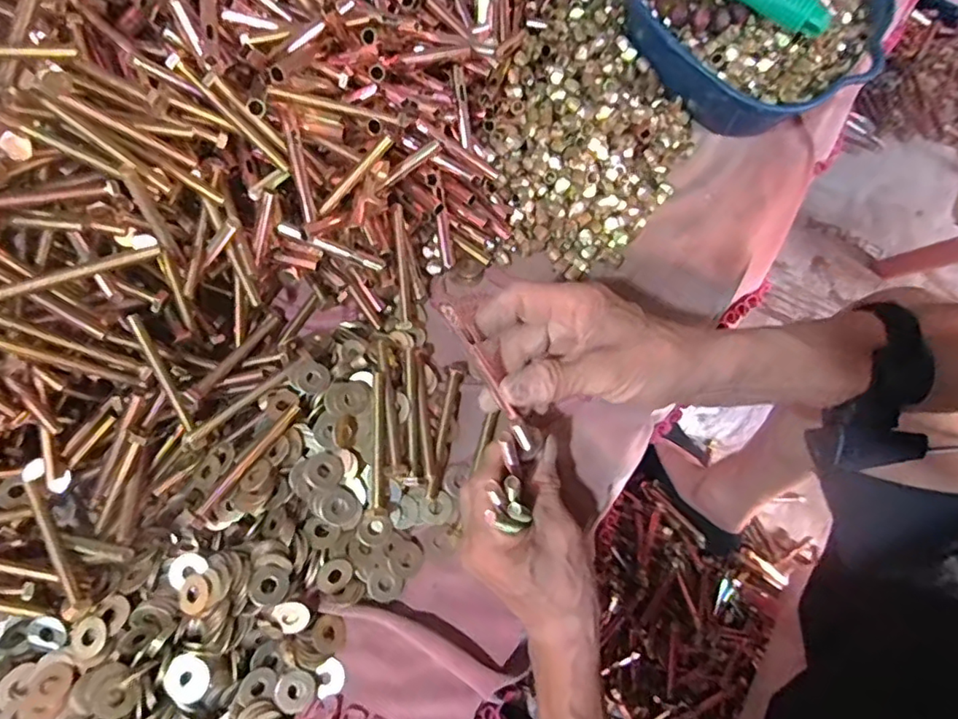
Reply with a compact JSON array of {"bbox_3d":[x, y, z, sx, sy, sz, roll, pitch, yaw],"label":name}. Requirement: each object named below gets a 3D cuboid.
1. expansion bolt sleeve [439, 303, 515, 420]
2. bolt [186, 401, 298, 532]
[{"bbox_3d":[0.000,0.001,0.348,0.009,0.012,0.083,-35,109,-12],"label":"expansion bolt sleeve"},{"bbox_3d":[-0.167,0.075,0.413,0.013,0.011,0.106,38,74,13],"label":"bolt"}]

